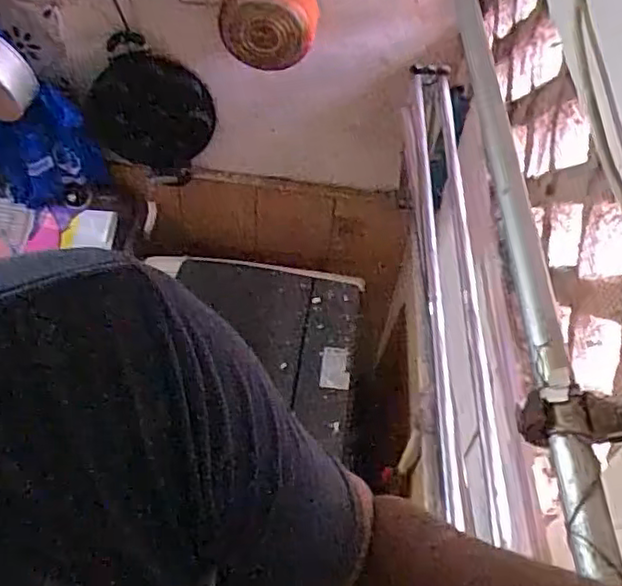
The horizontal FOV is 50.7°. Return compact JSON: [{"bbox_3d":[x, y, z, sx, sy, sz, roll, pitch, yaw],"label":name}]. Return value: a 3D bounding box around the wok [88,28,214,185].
[{"bbox_3d":[-0.354,-0.407,1.474,0.269,0.338,0.059,-2,52,-6],"label":"wok"}]

